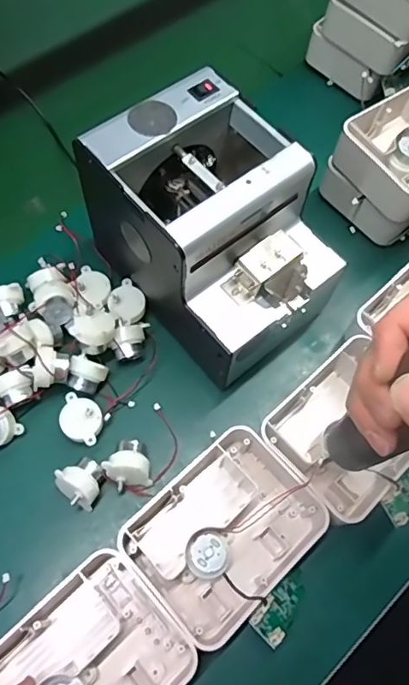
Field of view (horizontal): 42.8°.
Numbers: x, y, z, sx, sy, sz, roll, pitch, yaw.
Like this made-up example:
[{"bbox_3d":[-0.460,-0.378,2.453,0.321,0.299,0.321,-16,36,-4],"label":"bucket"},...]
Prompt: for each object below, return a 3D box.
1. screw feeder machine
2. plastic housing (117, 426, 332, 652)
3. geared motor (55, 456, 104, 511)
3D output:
[{"bbox_3d":[0.010,-0.087,0.420,0.125,0.148,0.168,-37,69,-18],"label":"screw feeder machine"},{"bbox_3d":[0.016,0.139,0.384,0.124,0.047,0.098,-40,70,-19],"label":"plastic housing"},{"bbox_3d":[-0.094,0.109,0.399,0.031,0.030,0.038,-34,89,-36],"label":"geared motor"}]

